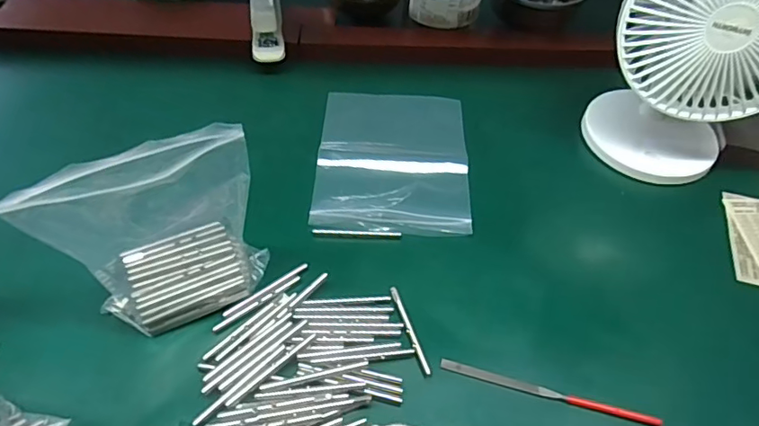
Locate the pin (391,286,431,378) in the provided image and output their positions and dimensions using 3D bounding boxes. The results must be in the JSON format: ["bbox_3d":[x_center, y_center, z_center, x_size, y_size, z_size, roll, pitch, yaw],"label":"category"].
[{"bbox_3d":[0.024,0.090,0.421,0.006,0.004,0.078,-14,53,-14],"label":"pin"}]

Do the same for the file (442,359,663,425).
[{"bbox_3d":[0.124,0.132,0.396,0.158,0.006,0.008,14,51,8],"label":"file"}]

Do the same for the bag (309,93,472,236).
[{"bbox_3d":[0.014,-0.058,0.551,0.149,0.009,0.201,4,48,-1],"label":"bag"}]

